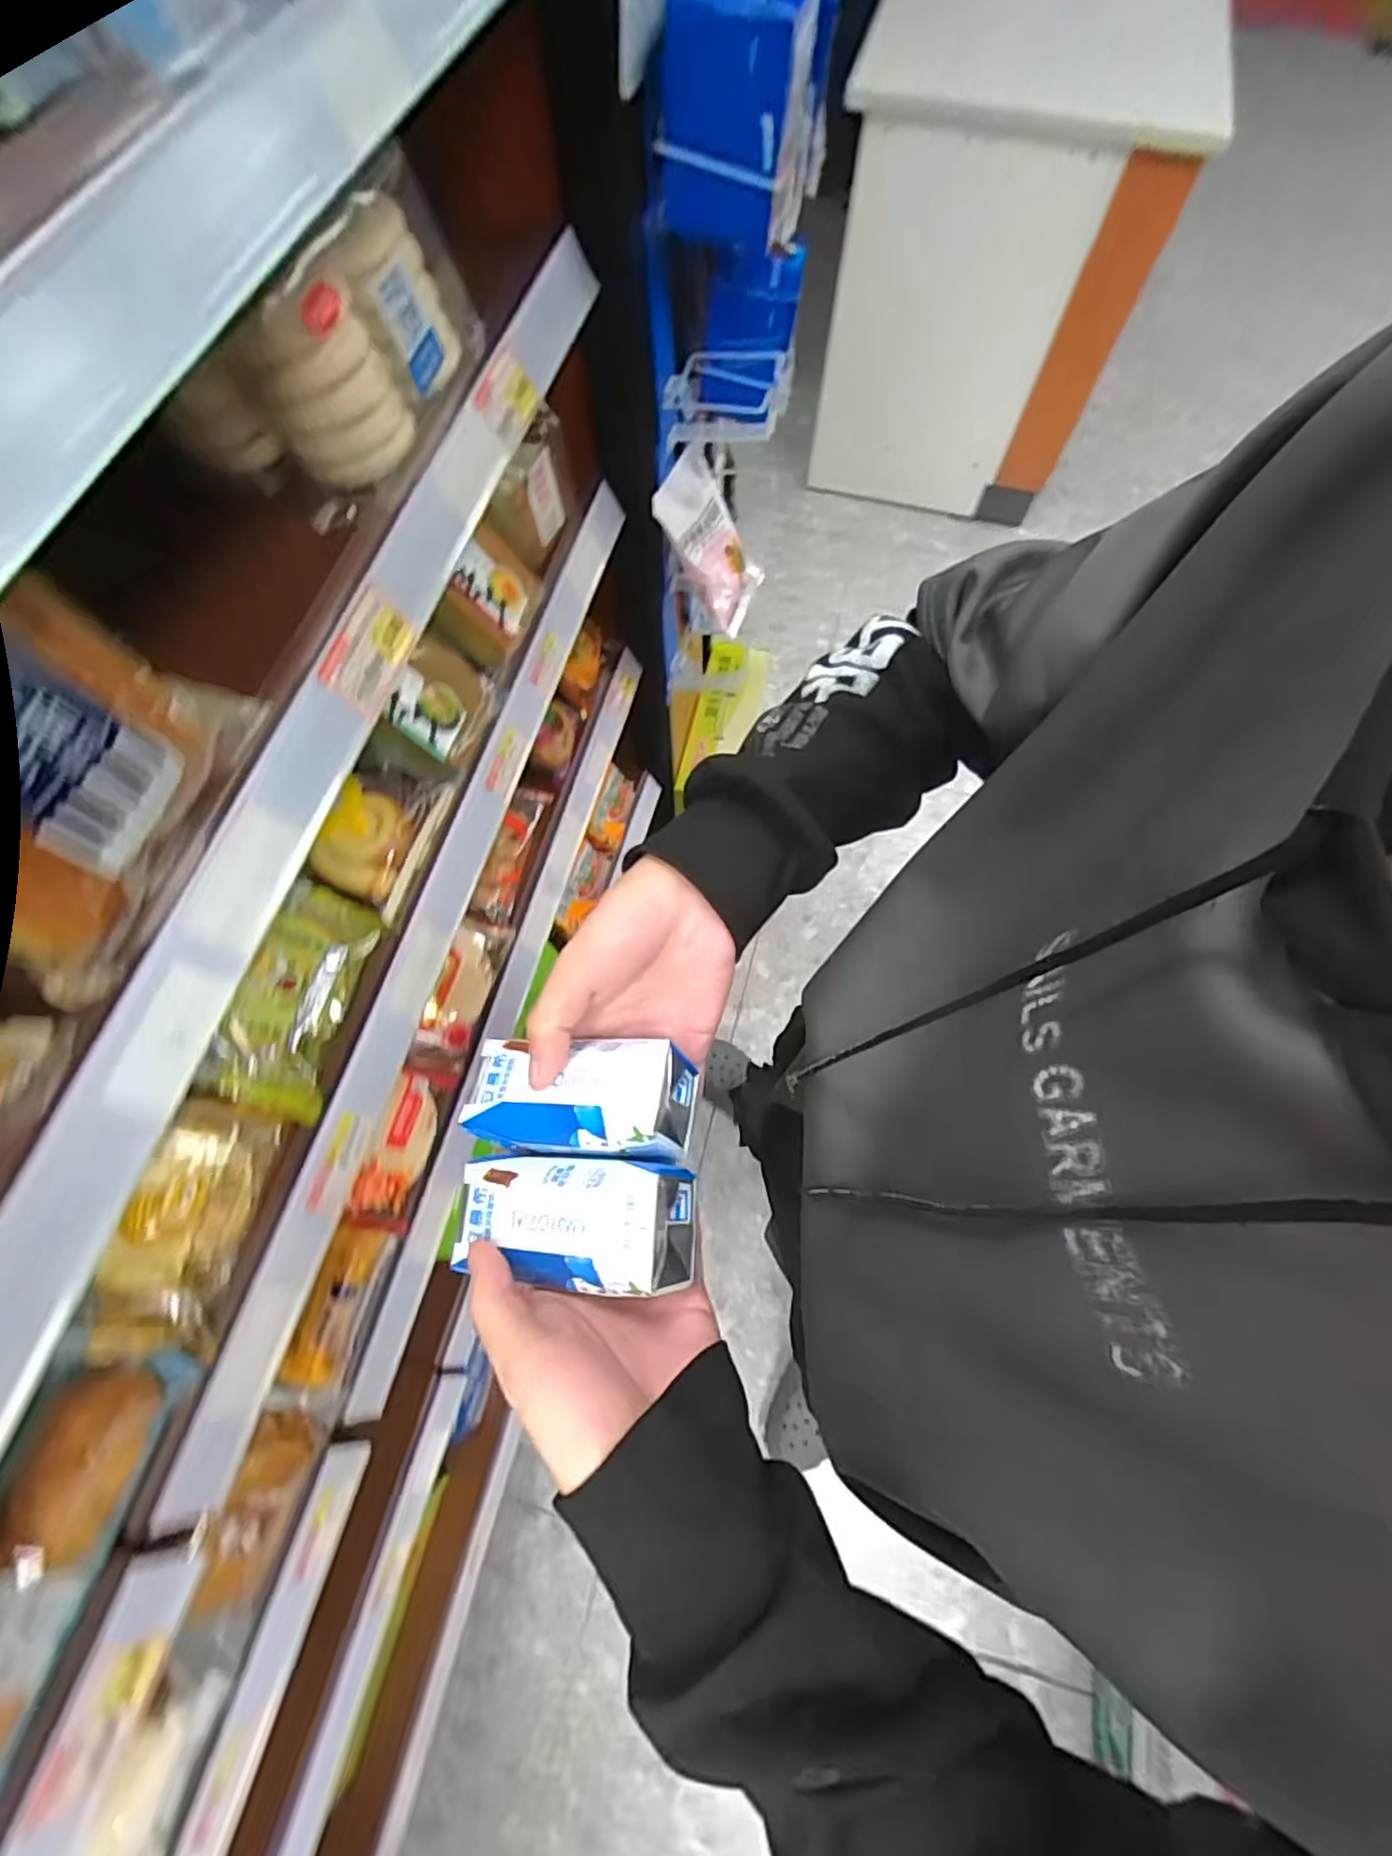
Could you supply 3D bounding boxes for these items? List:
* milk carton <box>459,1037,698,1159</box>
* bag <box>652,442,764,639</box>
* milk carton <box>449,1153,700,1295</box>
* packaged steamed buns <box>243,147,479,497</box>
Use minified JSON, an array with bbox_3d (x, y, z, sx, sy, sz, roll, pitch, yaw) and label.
[{"bbox_3d":[-0.052,0.079,0.321,0.105,0.038,0.049,-3,67,16],"label":"milk carton"},{"bbox_3d":[0.024,-0.438,0.788,0.029,0.187,0.127,5,63,37],"label":"bag"},{"bbox_3d":[-0.053,0.124,0.297,0.106,0.032,0.049,0,67,17],"label":"milk carton"},{"bbox_3d":[-0.176,-0.325,0.378,0.042,0.087,0.147,21,70,8],"label":"packaged steamed buns"}]

